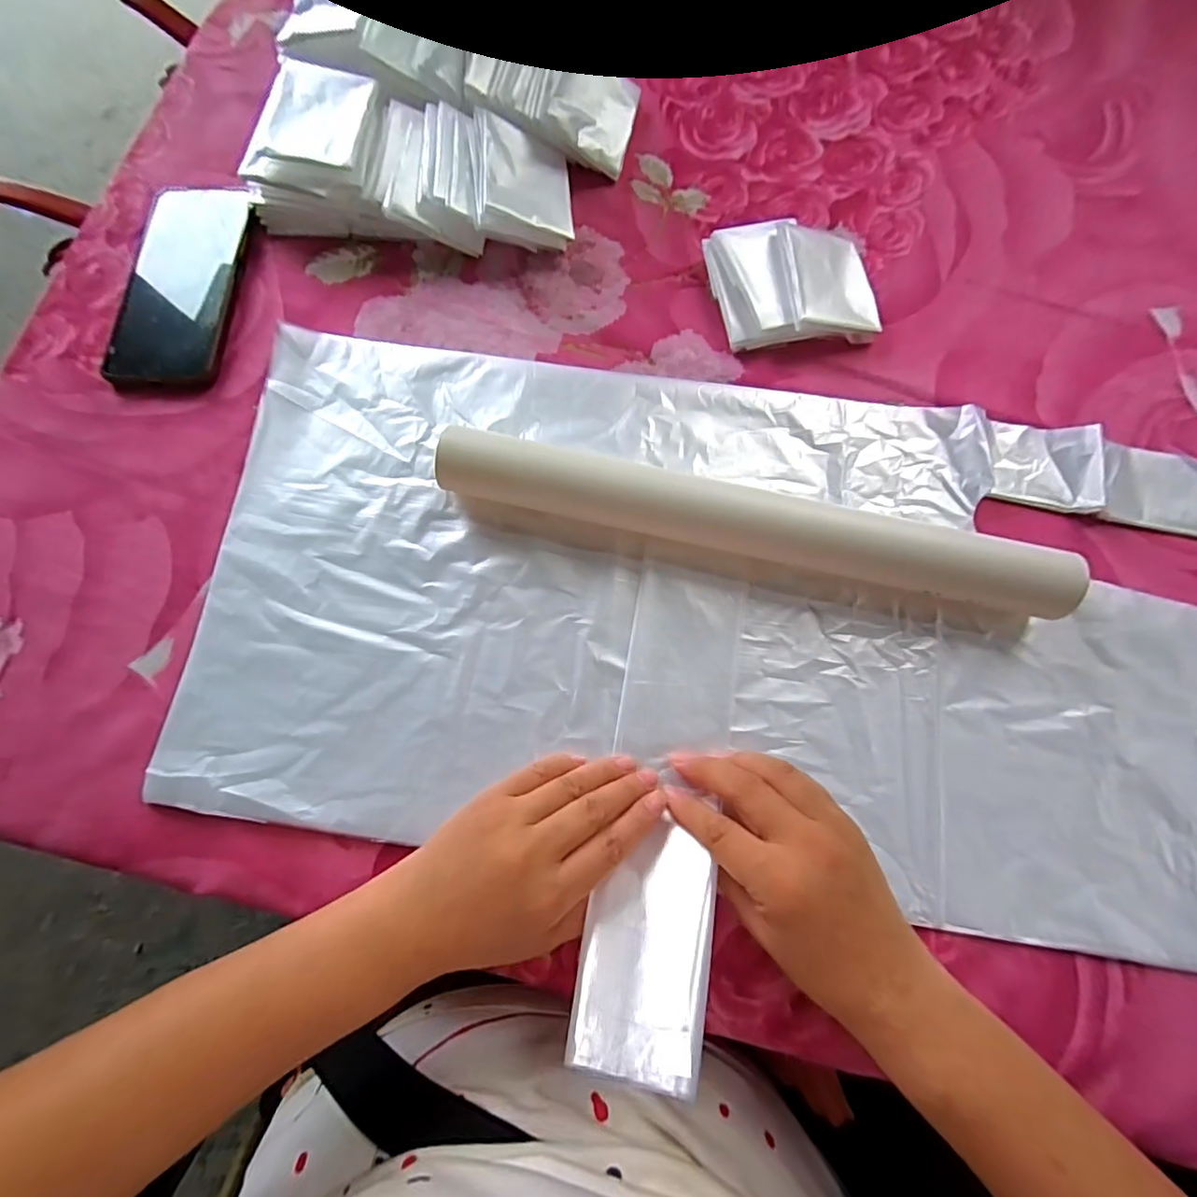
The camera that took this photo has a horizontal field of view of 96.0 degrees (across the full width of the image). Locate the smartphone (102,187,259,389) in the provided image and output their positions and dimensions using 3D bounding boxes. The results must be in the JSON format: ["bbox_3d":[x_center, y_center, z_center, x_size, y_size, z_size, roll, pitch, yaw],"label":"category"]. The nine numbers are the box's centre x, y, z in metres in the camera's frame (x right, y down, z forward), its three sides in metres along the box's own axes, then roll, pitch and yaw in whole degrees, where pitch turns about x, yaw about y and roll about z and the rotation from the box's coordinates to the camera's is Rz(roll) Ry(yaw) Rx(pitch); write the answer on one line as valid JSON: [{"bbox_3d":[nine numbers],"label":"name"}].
[{"bbox_3d":[-0.294,-0.221,0.379,0.080,0.013,0.156,4,76,2],"label":"smartphone"}]

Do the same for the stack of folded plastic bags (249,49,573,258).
[{"bbox_3d":[-0.127,-0.302,0.379,0.219,0.051,0.093,10,77,3],"label":"stack of folded plastic bags"}]

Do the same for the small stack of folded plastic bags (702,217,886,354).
[{"bbox_3d":[0.132,-0.216,0.368,0.104,0.023,0.090,-11,76,-2],"label":"small stack of folded plastic bags"}]

